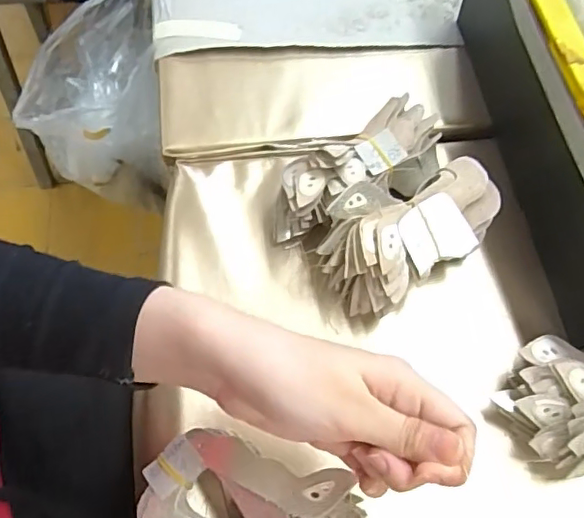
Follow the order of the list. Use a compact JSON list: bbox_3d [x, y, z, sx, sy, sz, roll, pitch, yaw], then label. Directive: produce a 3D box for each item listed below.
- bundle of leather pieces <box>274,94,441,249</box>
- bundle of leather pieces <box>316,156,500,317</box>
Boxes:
[{"bbox_3d":[0.049,-0.066,0.443,0.150,0.064,0.078,-34,71,-15],"label":"bundle of leather pieces"},{"bbox_3d":[0.087,-0.016,0.422,0.134,0.062,0.068,-31,70,-14],"label":"bundle of leather pieces"}]

